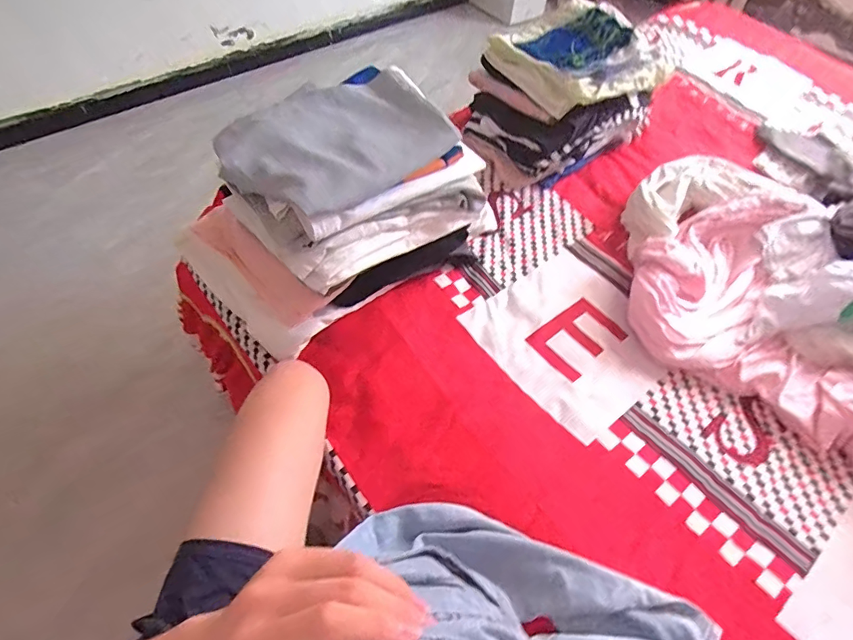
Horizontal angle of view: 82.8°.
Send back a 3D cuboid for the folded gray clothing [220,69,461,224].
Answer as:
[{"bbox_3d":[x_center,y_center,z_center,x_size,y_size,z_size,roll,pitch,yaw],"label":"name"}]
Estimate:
[{"bbox_3d":[-0.122,-0.265,0.693,0.312,0.056,0.210,-37,64,-26],"label":"folded gray clothing"}]

